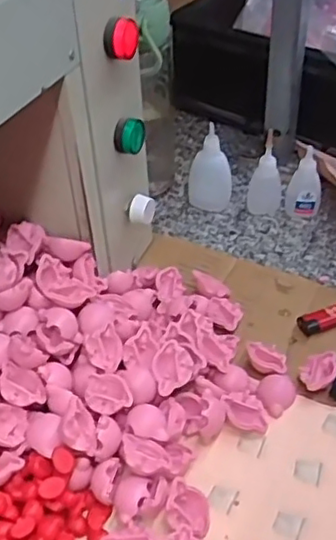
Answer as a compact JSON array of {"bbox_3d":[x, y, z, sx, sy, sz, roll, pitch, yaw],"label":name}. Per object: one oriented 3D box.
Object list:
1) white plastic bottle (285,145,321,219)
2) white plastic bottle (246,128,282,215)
[{"bbox_3d":[0.138,-0.087,0.646,0.033,0.066,0.027,11,44,13],"label":"white plastic bottle"},{"bbox_3d":[0.098,-0.098,0.651,0.034,0.085,0.021,-5,35,-5],"label":"white plastic bottle"}]

